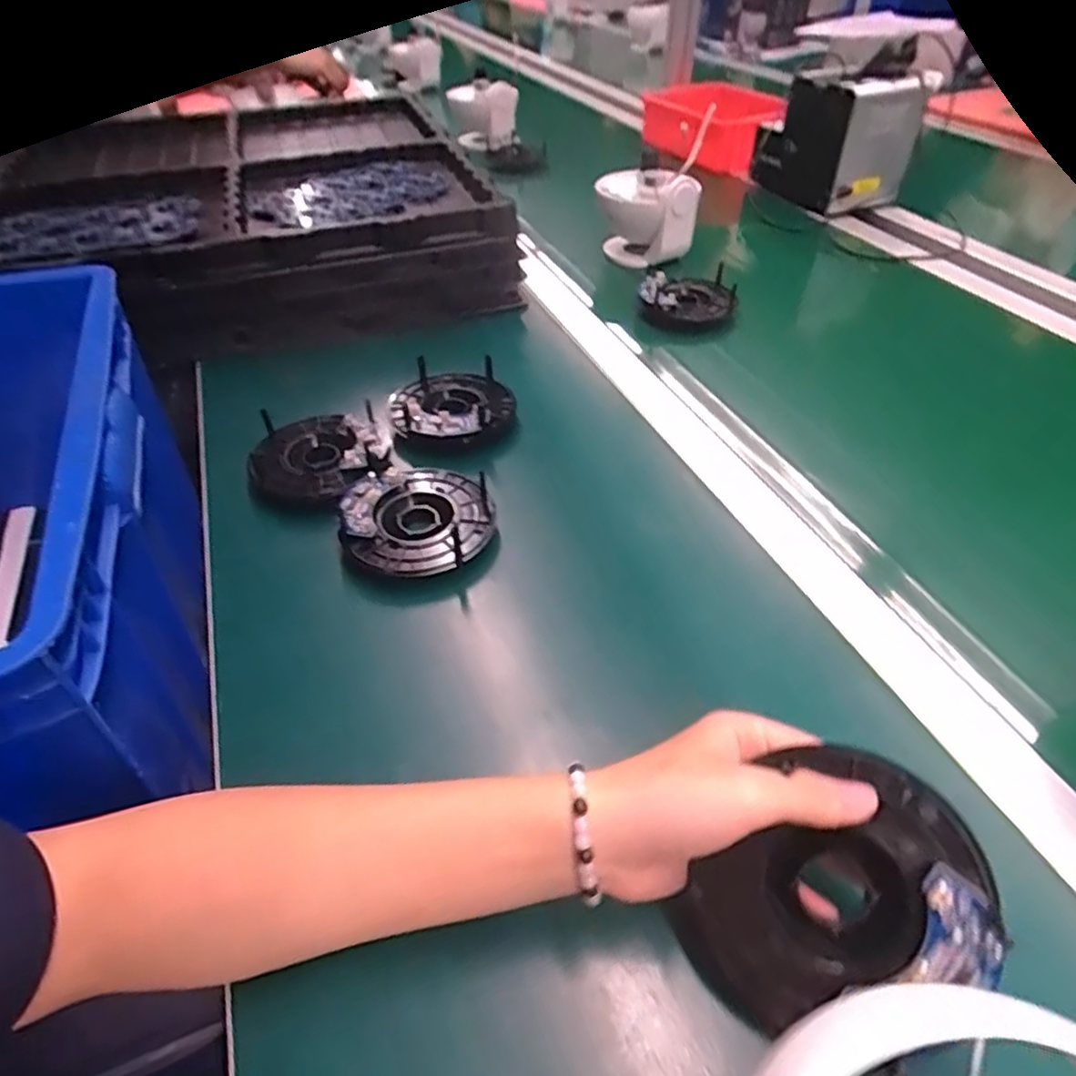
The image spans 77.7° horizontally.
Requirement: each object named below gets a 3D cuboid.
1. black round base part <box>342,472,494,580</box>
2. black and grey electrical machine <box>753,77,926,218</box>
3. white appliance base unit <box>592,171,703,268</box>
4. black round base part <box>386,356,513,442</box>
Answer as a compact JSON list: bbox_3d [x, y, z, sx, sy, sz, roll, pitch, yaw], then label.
[{"bbox_3d":[-0.079,-0.011,0.446,0.097,0.028,0.091,-5,44,-4],"label":"black round base part"},{"bbox_3d":[0.410,-0.551,0.923,0.138,0.141,0.179,-13,45,-14],"label":"black and grey electrical machine"},{"bbox_3d":[0.127,-0.377,0.798,0.120,0.106,0.088,7,45,9],"label":"white appliance base unit"},{"bbox_3d":[-0.069,-0.107,0.542,0.097,0.031,0.096,-3,44,-1],"label":"black round base part"}]

